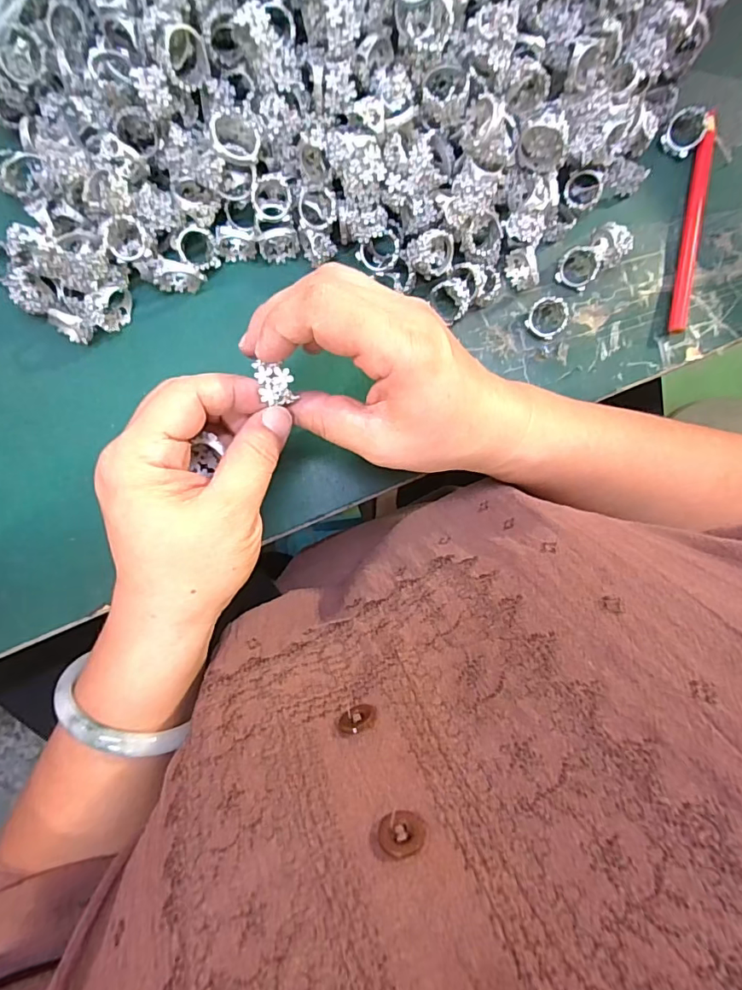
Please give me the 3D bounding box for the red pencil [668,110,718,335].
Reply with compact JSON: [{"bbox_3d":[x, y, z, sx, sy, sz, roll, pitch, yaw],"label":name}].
[{"bbox_3d":[0.199,-0.167,0.310,0.012,0.010,0.138,10,87,-4],"label":"red pencil"}]

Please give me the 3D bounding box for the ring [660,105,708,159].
[{"bbox_3d":[0.193,-0.224,0.311,0.022,0.007,0.027,22,112,1],"label":"ring"}]

